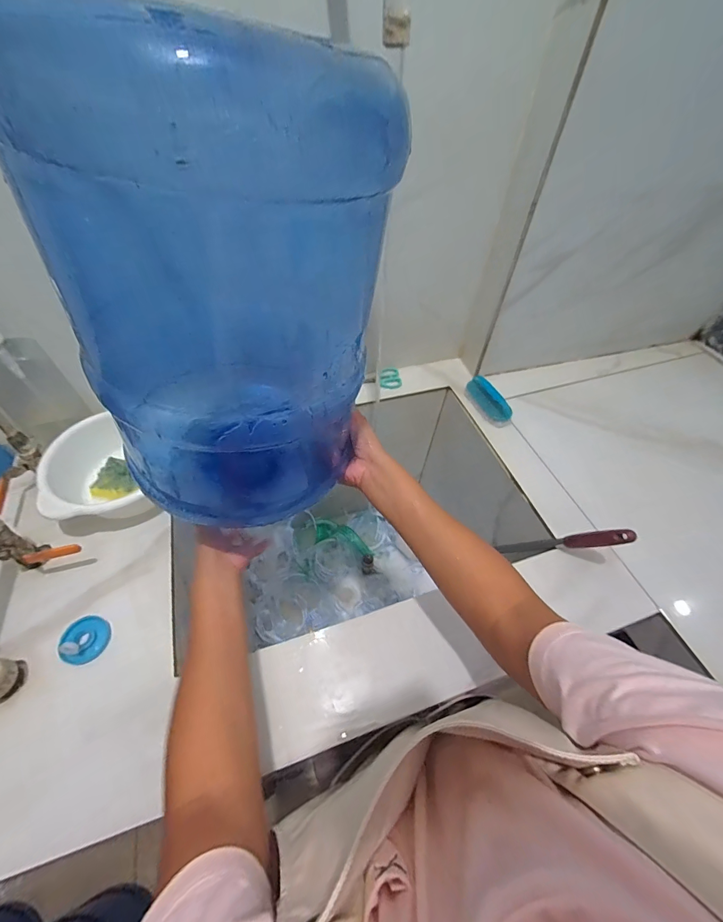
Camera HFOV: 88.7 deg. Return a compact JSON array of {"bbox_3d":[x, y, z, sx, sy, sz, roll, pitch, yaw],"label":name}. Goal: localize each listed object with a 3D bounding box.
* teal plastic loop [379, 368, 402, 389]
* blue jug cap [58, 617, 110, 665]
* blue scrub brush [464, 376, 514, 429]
[{"bbox_3d":[0.061,-0.184,0.818,0.048,0.013,0.057,-8,54,-10],"label":"teal plastic loop"},{"bbox_3d":[-0.362,0.235,0.486,0.053,0.018,0.056,24,44,-13],"label":"blue jug cap"},{"bbox_3d":[0.259,-0.124,0.763,0.043,0.048,0.127,-18,56,-17],"label":"blue scrub brush"}]

